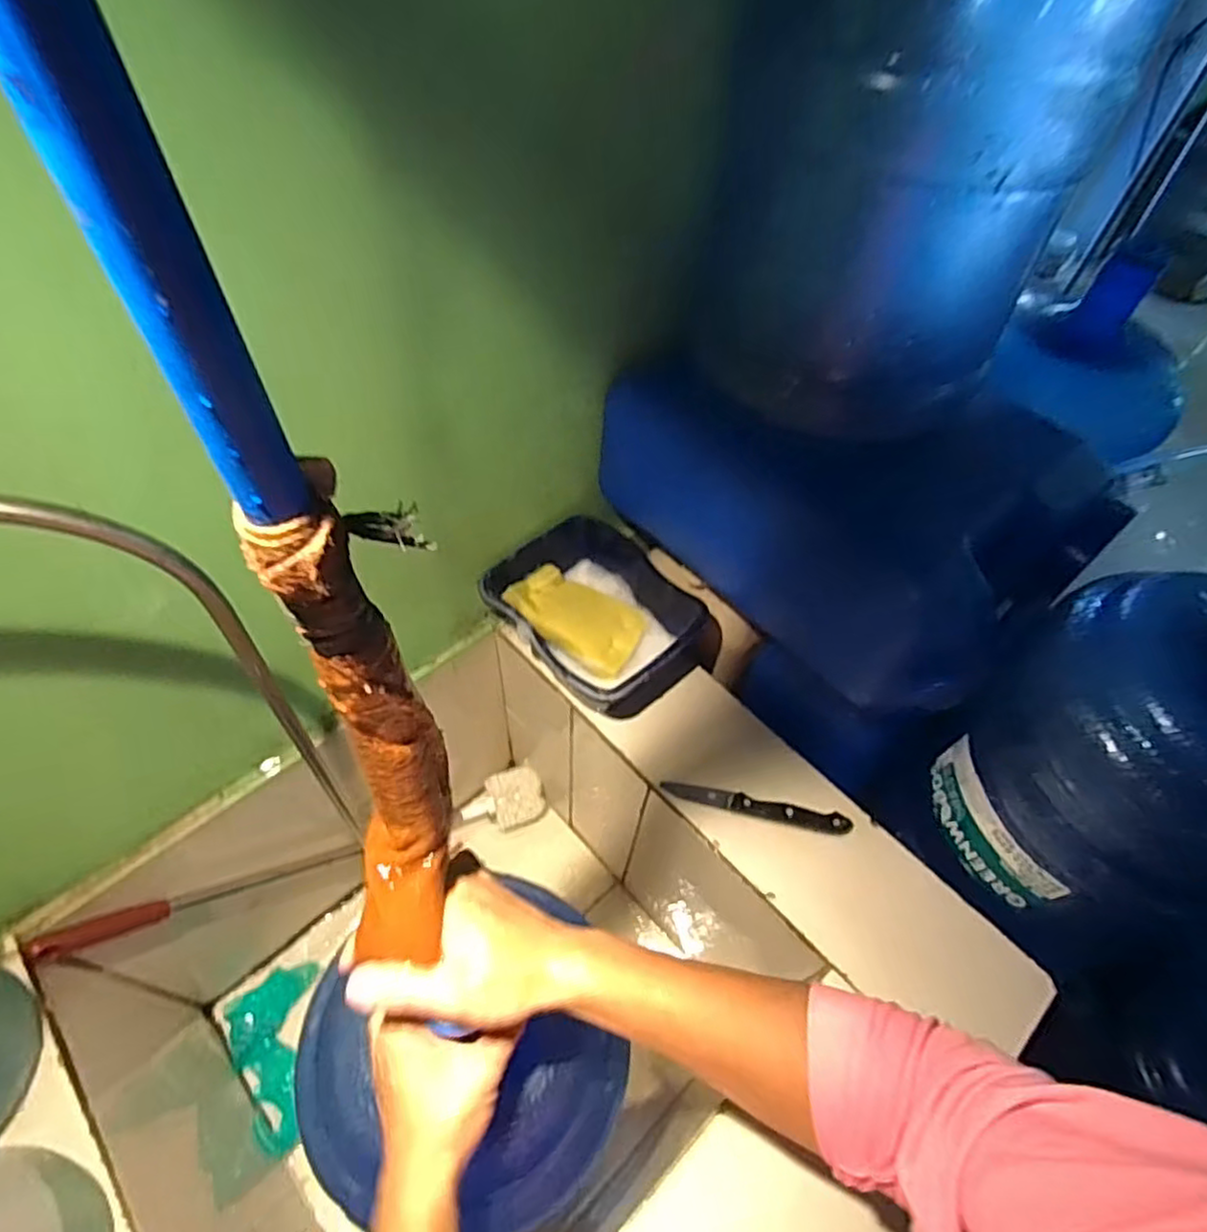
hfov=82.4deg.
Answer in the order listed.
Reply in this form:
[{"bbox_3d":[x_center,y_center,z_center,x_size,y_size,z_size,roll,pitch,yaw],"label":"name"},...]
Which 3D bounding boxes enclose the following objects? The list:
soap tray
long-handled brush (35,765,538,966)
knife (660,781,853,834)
[{"bbox_3d":[-0.008,0.005,0.733,0.208,0.083,0.173,40,60,23],"label":"soap tray"},{"bbox_3d":[-0.282,0.271,0.778,0.072,0.084,0.562,46,28,26],"label":"long-handled brush"},{"bbox_3d":[0.144,0.180,0.650,0.175,0.015,0.020,11,53,5],"label":"knife"}]

